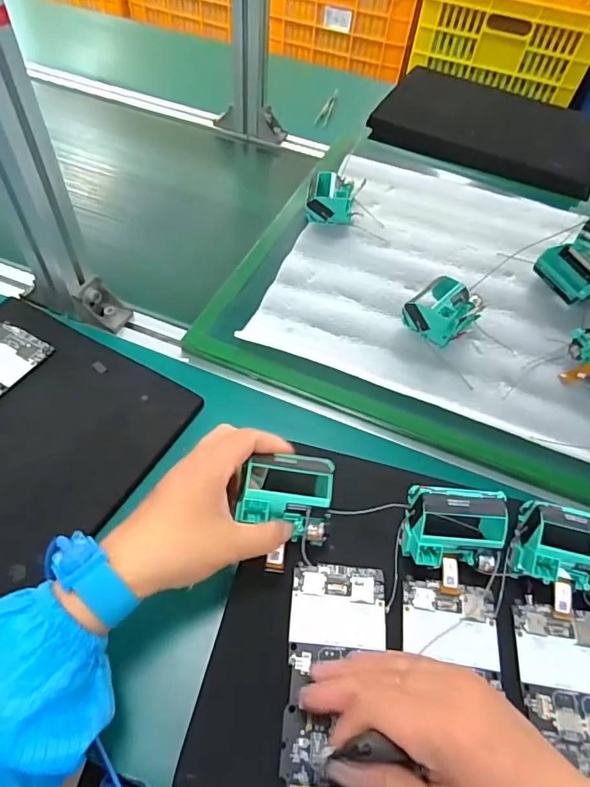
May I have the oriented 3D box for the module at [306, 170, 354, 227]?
[{"bbox_3d":[0.046,-0.246,0.597,0.060,0.038,0.069,10,52,0],"label":"module"}]

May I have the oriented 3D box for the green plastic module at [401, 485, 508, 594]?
[{"bbox_3d":[0.117,0.106,0.346,0.067,0.051,0.058,7,52,-2],"label":"green plastic module"}]

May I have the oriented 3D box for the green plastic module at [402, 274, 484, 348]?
[{"bbox_3d":[0.153,-0.086,0.489,0.063,0.038,0.070,34,56,17],"label":"green plastic module"}]

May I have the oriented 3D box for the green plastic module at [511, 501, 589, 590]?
[{"bbox_3d":[0.201,0.114,0.349,0.063,0.046,0.048,14,52,3],"label":"green plastic module"}]

